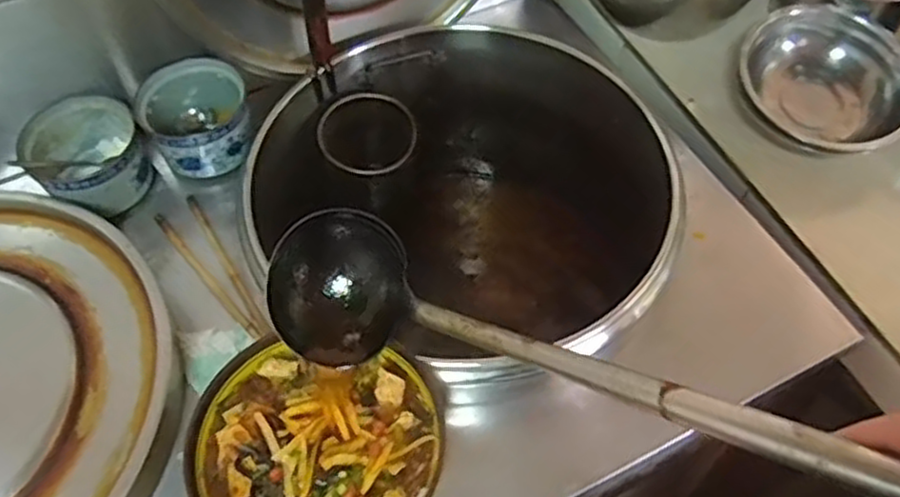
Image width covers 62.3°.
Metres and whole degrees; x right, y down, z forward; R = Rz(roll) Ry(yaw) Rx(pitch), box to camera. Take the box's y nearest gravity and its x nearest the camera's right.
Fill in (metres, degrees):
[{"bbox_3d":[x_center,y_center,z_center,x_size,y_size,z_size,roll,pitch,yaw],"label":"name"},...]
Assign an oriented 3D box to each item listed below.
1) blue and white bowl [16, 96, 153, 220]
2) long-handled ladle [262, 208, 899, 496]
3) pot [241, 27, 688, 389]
[{"bbox_3d":[-0.406,-0.098,0.835,0.119,0.071,0.122,0,56,0],"label":"blue and white bowl"},{"bbox_3d":[0.101,0.095,0.467,0.595,0.110,0.099,18,56,36],"label":"long-handled ladle"},{"bbox_3d":[0.006,-0.013,0.926,0.436,0.334,0.415,0,56,0],"label":"pot"}]

